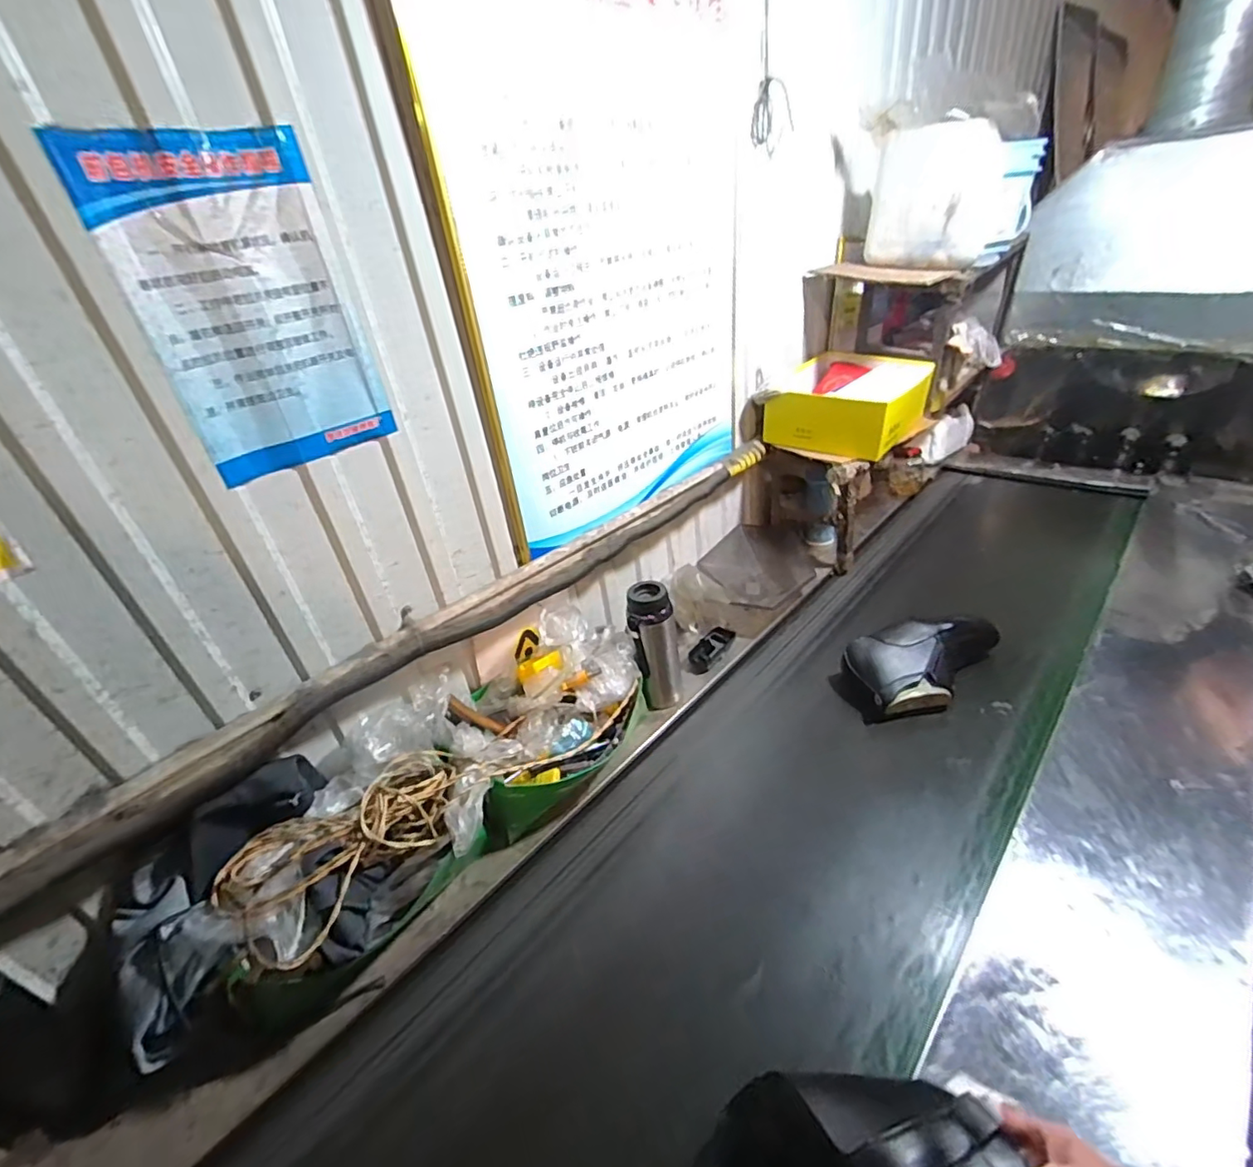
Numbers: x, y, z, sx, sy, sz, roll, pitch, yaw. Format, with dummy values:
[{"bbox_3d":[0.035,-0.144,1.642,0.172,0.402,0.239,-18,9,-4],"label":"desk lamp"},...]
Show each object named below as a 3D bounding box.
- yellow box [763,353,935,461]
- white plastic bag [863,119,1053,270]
[{"bbox_3d":[0.509,-0.417,1.308,0.295,0.134,0.318,17,41,32],"label":"yellow box"},{"bbox_3d":[0.690,-0.824,1.208,0.275,0.234,0.264,-31,40,-31],"label":"white plastic bag"}]

